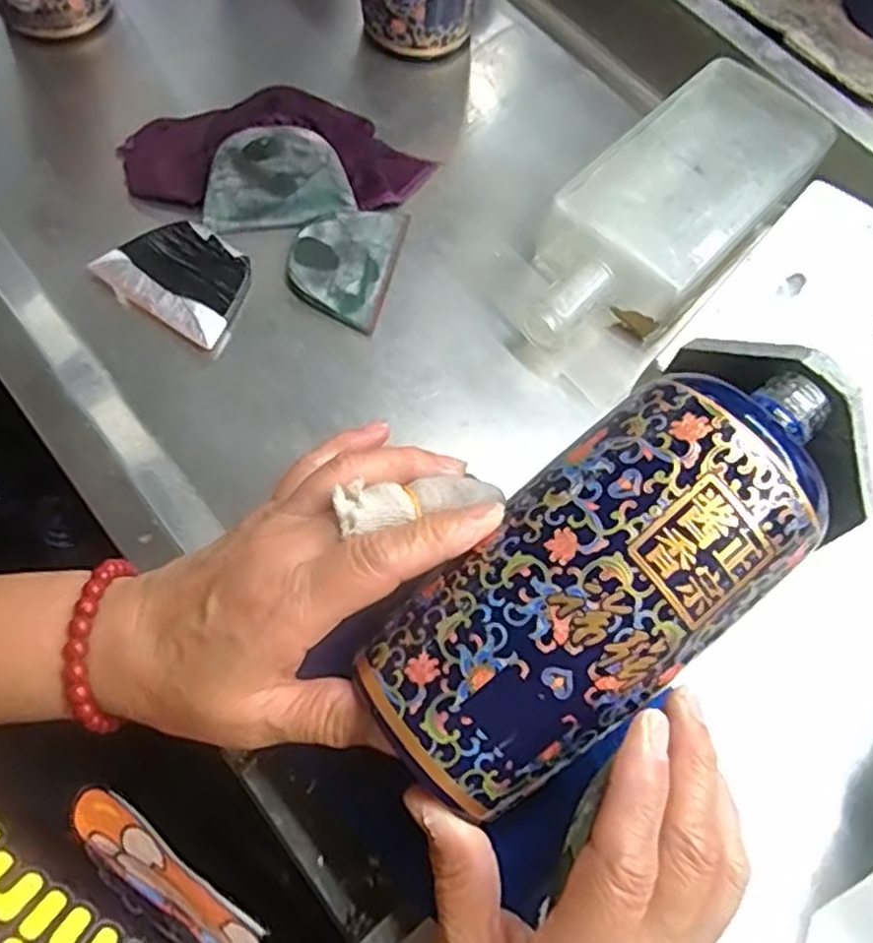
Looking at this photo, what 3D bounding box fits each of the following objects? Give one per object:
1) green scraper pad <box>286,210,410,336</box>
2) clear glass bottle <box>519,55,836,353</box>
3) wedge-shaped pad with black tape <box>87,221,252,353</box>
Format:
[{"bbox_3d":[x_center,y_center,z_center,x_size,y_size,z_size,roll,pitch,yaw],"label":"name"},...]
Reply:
[{"bbox_3d":[-0.053,-0.122,0.421,0.057,0.010,0.081,13,70,3],"label":"green scraper pad"},{"bbox_3d":[0.132,-0.148,0.426,0.094,0.049,0.231,41,67,13],"label":"clear glass bottle"},{"bbox_3d":[-0.142,-0.110,0.411,0.082,0.008,0.060,31,72,9],"label":"wedge-shaped pad with black tape"}]

